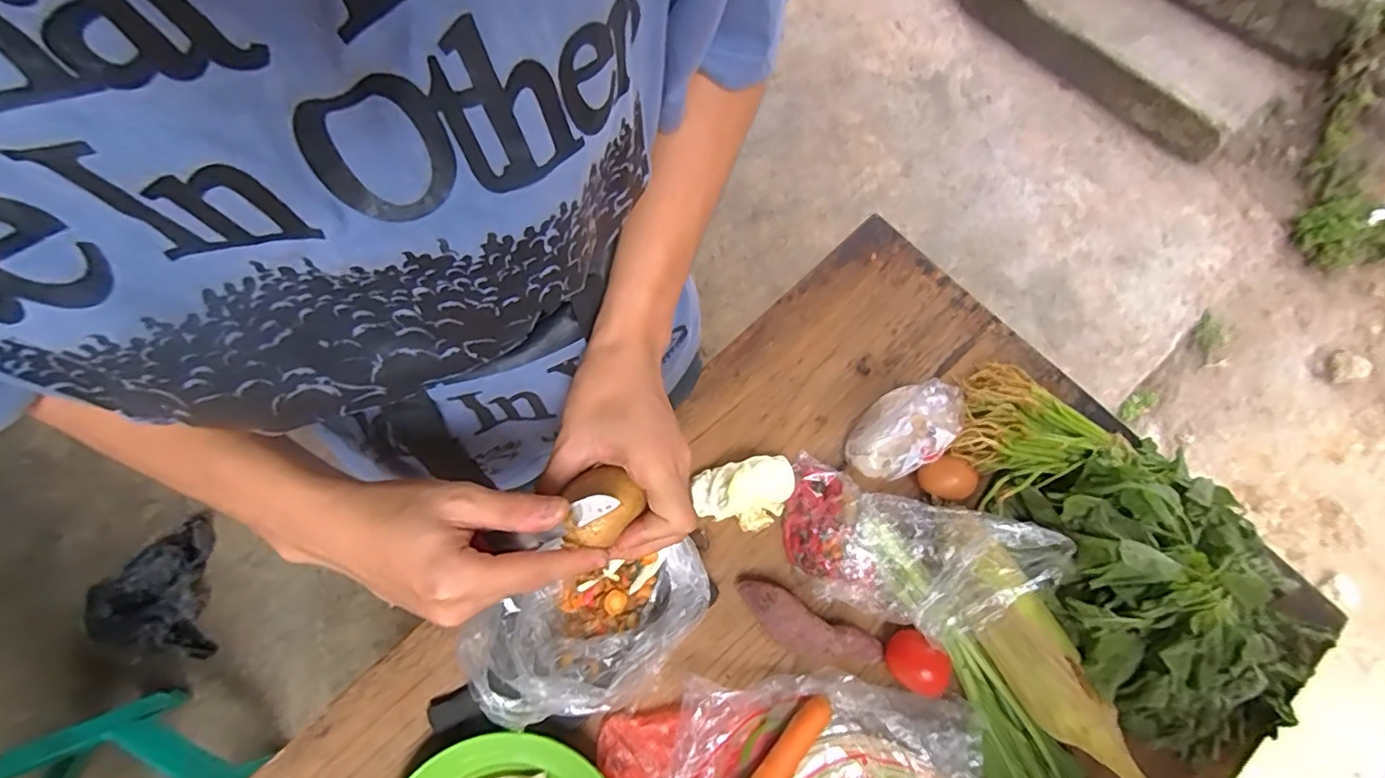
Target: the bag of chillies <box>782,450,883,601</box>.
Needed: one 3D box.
[{"bbox_3d":[0.120,0.126,0.538,0.067,0.039,0.132,-12,71,-3],"label":"bag of chillies"}]

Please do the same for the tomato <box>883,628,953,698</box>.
[{"bbox_3d":[0.195,0.240,0.506,0.039,0.037,0.055,-42,75,-13],"label":"tomato"}]

